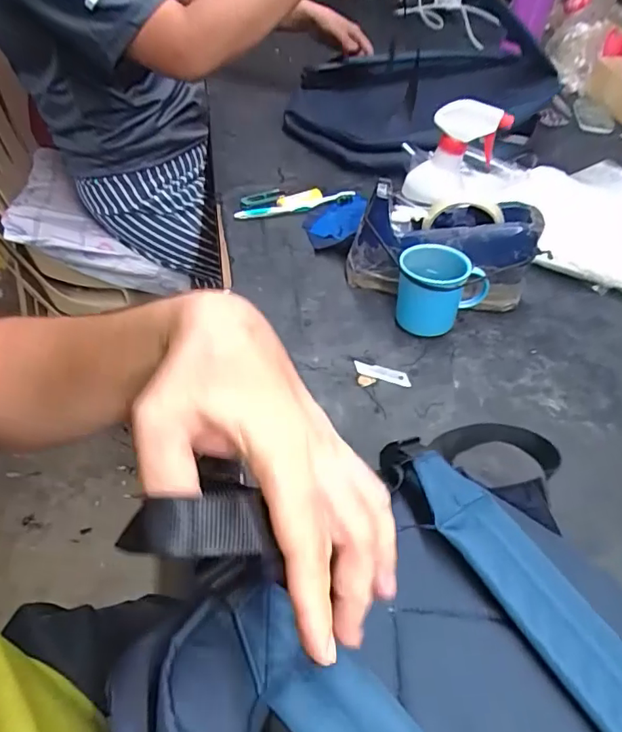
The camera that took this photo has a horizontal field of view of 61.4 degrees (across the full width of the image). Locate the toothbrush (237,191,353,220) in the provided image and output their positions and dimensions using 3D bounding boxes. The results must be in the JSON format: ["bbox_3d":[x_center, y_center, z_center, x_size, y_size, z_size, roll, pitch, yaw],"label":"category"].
[{"bbox_3d":[-0.021,-0.227,0.744,0.177,0.012,0.023,-14,51,-15],"label":"toothbrush"}]

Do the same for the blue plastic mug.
[{"bbox_3d":[0.144,-0.081,0.589,0.096,0.083,0.070,14,50,9],"label":"blue plastic mug"}]

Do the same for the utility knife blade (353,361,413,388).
[{"bbox_3d":[0.077,0.008,0.561,0.062,0.004,0.018,13,49,8],"label":"utility knife blade"}]

